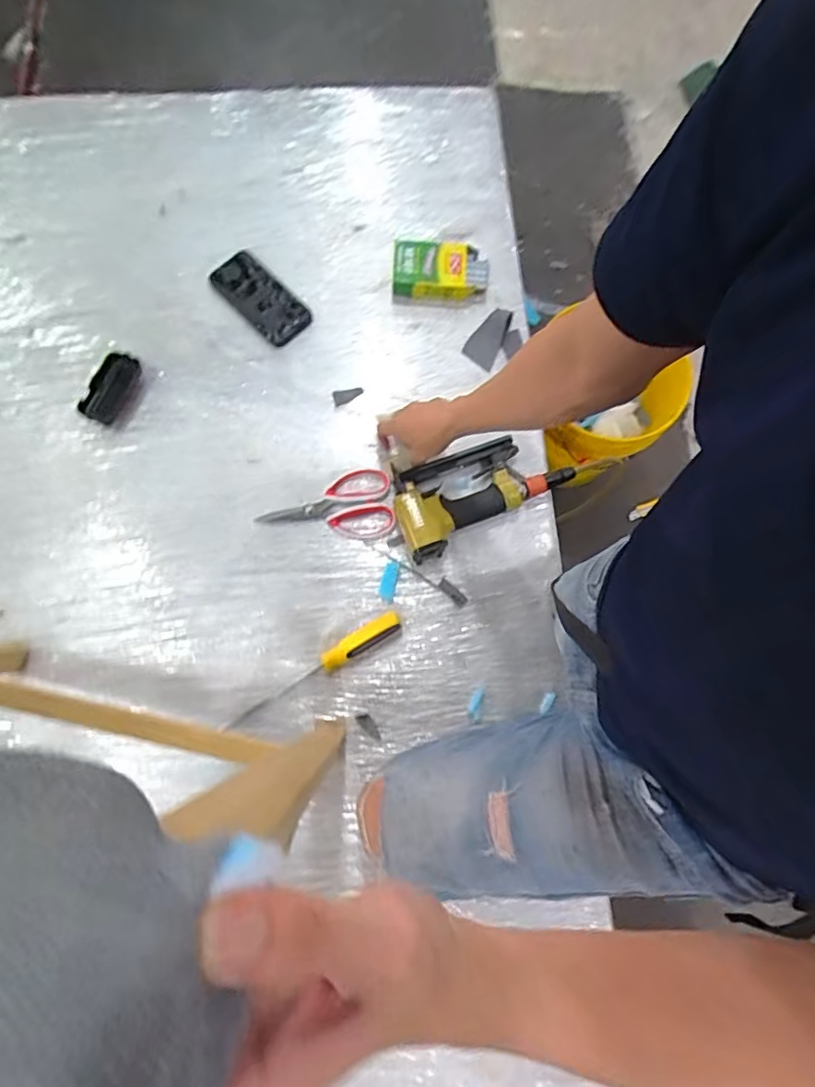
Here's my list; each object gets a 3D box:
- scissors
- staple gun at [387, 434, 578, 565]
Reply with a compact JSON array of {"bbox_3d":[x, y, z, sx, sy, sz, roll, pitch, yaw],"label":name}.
[{"bbox_3d":[-0.115,-0.047,0.804,0.187,0.009,0.102,-13,76,-5],"label":"scissors"},{"bbox_3d":[0.105,-0.074,0.802,0.249,0.040,0.124,-19,77,-7],"label":"staple gun"}]

